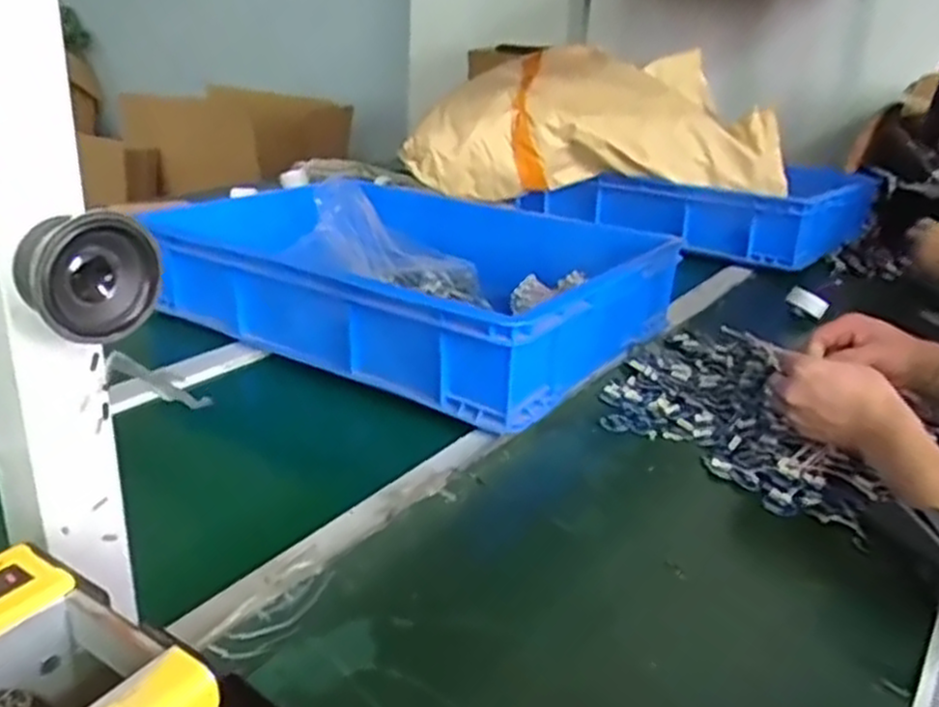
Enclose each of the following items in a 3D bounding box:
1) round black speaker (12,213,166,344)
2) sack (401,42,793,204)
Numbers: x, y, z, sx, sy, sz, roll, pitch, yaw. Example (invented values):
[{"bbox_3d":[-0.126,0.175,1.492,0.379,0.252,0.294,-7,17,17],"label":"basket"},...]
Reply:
[{"bbox_3d":[-0.159,-0.034,0.325,0.030,0.050,0.053,23,30,39],"label":"round black speaker"},{"bbox_3d":[0.234,-0.416,1.466,0.678,0.264,0.236,5,23,3],"label":"sack"}]

